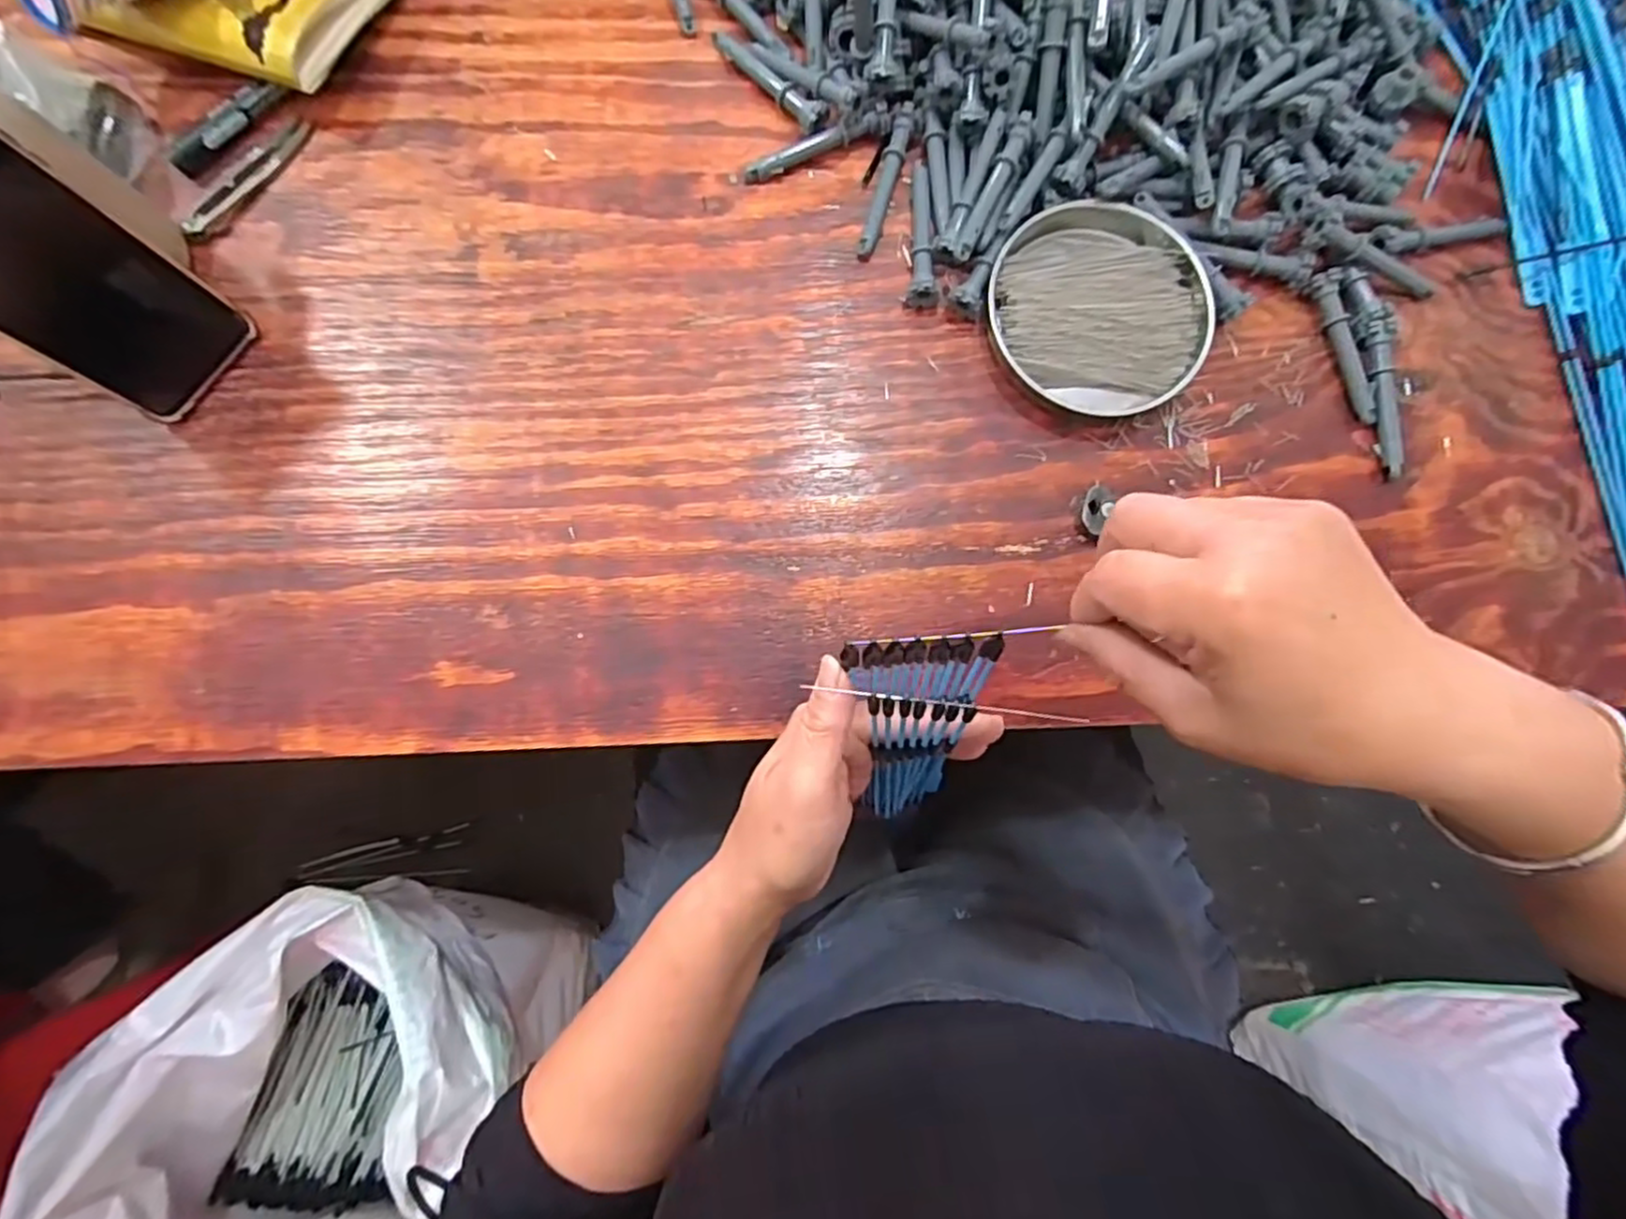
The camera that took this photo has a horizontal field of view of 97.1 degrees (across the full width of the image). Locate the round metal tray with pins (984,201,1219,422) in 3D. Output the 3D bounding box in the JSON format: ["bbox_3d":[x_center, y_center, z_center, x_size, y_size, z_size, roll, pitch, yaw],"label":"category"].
[{"bbox_3d":[0.173,-0.185,0.434,0.132,0.017,0.128,0,86,-3],"label":"round metal tray with pins"}]

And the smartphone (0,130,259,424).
[{"bbox_3d":[-0.365,-0.164,0.341,0.015,0.163,0.076,34,81,20],"label":"smartphone"}]

